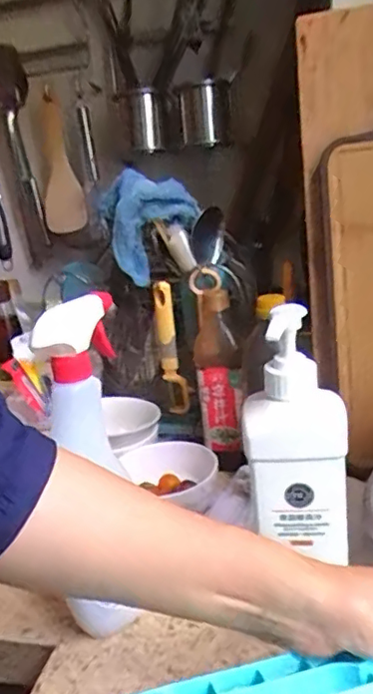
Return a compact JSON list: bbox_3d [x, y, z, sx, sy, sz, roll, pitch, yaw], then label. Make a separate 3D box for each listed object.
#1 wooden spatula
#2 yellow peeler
[{"bbox_3d":[-0.203,-0.298,0.963,0.077,0.220,0.022,7,16,20],"label":"wooden spatula"},{"bbox_3d":[-0.021,0.004,0.835,0.031,0.194,0.022,-7,17,0],"label":"yellow peeler"}]

